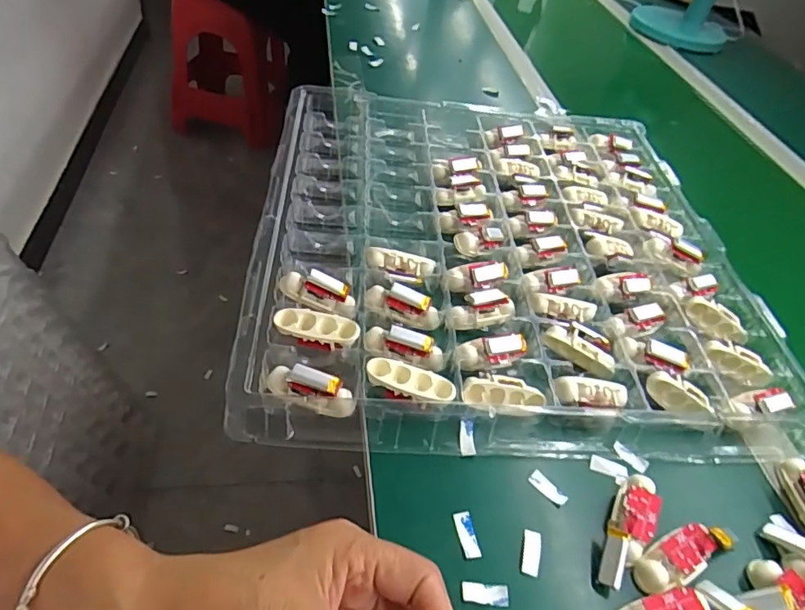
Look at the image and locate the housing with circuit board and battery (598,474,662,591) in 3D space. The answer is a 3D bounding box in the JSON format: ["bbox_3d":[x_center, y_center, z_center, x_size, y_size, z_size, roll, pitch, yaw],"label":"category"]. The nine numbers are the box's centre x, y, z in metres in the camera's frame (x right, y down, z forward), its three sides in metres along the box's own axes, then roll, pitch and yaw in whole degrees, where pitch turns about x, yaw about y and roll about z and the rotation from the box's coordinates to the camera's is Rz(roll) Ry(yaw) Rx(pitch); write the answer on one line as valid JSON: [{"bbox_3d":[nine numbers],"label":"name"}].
[{"bbox_3d":[0.148,0.145,0.341,0.026,0.020,0.081,28,48,14],"label":"housing with circuit board and battery"}]

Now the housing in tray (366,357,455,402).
[{"bbox_3d":[0.006,0.057,0.384,0.064,0.018,0.025,18,46,5],"label":"housing in tray"}]

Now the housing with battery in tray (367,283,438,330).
[{"bbox_3d":[0.000,-0.001,0.438,0.063,0.021,0.023,18,46,5],"label":"housing with battery in tray"}]

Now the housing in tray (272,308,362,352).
[{"bbox_3d":[-0.066,0.020,0.407,0.065,0.020,0.026,15,46,2],"label":"housing in tray"}]

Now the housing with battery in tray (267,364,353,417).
[{"bbox_3d":[-0.067,0.058,0.372,0.066,0.025,0.022,18,46,5],"label":"housing with battery in tray"}]

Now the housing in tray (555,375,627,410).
[{"bbox_3d":[0.144,0.066,0.396,0.060,0.015,0.021,8,86,-17],"label":"housing in tray"}]

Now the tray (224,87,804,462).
[{"bbox_3d":[0.101,-0.087,0.526,0.460,0.044,0.488,5,47,-8],"label":"tray"}]

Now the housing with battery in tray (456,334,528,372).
[{"bbox_3d":[0.070,0.038,0.415,0.061,0.024,0.024,0,47,-12],"label":"housing with battery in tray"}]

